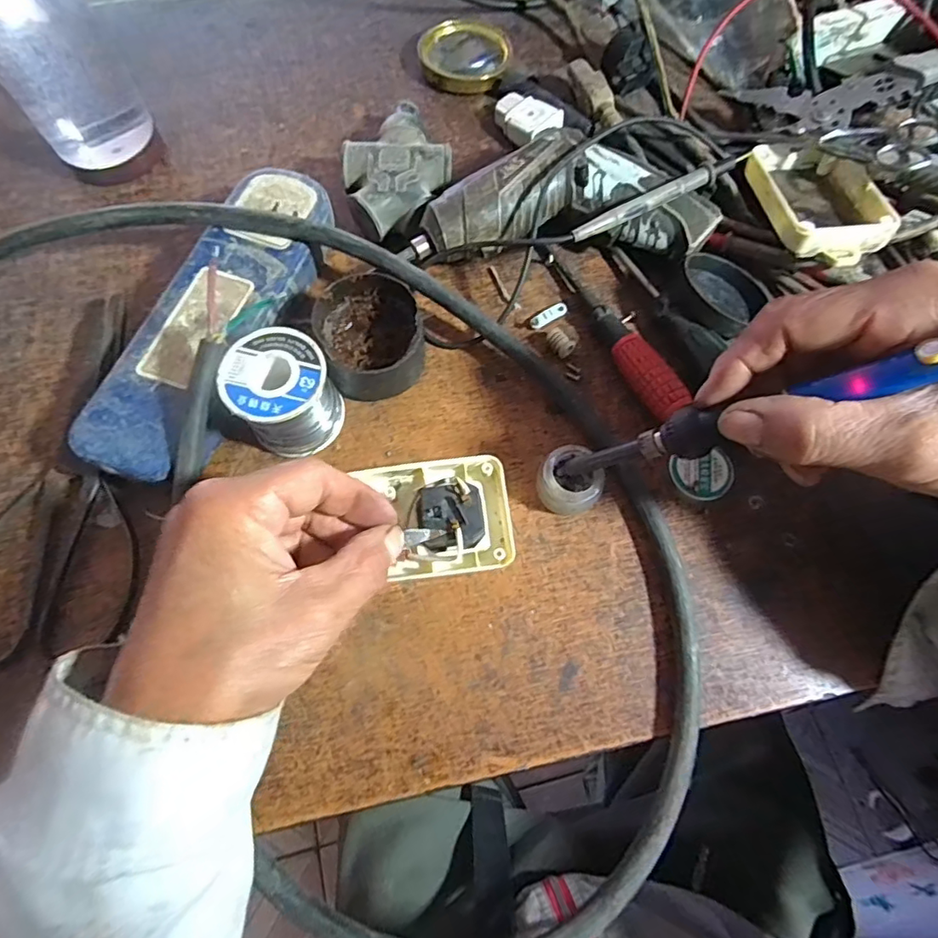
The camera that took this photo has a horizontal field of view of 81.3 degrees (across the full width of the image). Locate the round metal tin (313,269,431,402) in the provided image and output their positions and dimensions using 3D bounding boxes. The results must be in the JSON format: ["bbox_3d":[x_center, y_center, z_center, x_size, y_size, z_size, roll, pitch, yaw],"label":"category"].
[{"bbox_3d":[-0.055,-0.073,0.310,0.056,0.040,0.058,-1,70,2],"label":"round metal tin"}]

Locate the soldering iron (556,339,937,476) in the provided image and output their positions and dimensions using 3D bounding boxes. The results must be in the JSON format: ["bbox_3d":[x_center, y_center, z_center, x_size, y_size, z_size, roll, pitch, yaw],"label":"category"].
[{"bbox_3d":[0.121,-0.023,0.217,0.204,0.016,0.018,-18,63,41],"label":"soldering iron"}]

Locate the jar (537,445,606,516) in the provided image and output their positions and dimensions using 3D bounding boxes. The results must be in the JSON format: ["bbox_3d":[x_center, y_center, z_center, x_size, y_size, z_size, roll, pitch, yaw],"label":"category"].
[{"bbox_3d":[0.054,0.007,0.290,0.032,0.022,0.031,-1,70,2],"label":"jar"}]

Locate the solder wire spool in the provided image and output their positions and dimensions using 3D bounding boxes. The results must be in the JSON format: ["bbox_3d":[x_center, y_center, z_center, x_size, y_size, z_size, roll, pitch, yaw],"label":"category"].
[{"bbox_3d":[-0.096,-0.038,0.289,0.051,0.050,0.050,-1,70,2],"label":"solder wire spool"}]

